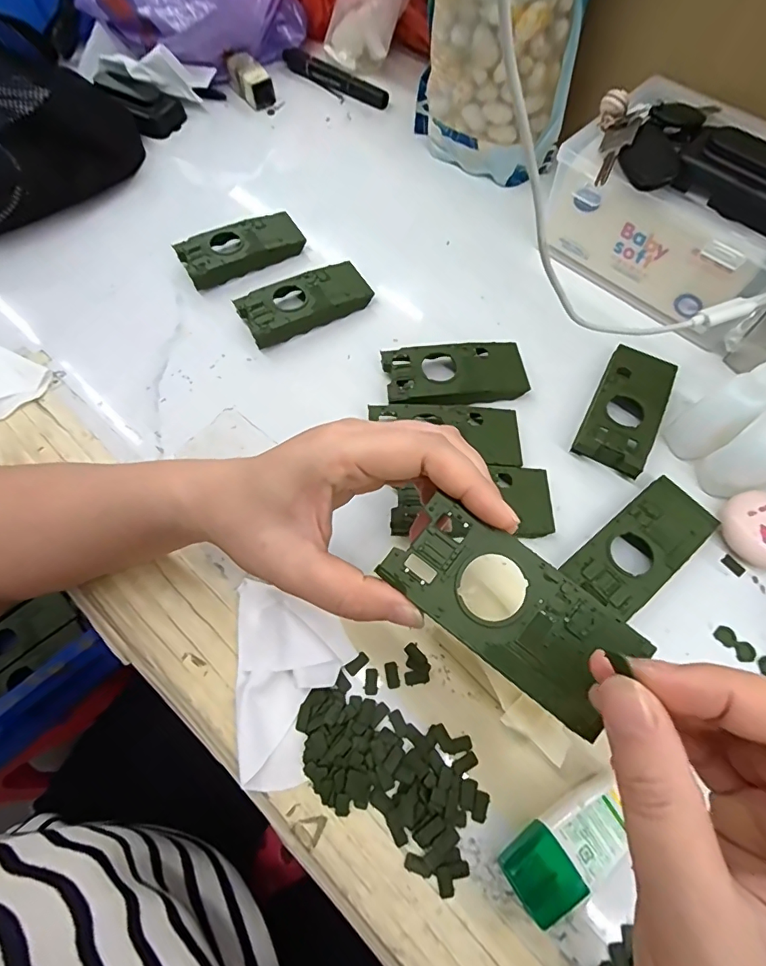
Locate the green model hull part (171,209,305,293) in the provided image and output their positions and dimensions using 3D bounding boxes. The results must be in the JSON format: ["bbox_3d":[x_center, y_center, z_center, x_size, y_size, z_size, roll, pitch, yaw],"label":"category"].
[{"bbox_3d":[-0.122,-0.204,0.418,0.103,0.020,0.044,-27,68,-11],"label":"green model hull part"}]

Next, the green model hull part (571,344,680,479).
[{"bbox_3d":[0.177,-0.057,0.344,0.046,0.015,0.108,27,69,12],"label":"green model hull part"}]

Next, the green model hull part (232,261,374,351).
[{"bbox_3d":[-0.063,-0.147,0.392,0.103,0.021,0.045,-30,68,-12],"label":"green model hull part"}]

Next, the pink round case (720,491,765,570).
[{"bbox_3d":[0.238,0.031,0.304,0.041,0.025,0.047,-33,69,-13],"label":"pink round case"}]

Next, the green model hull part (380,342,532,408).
[{"bbox_3d":[0.054,-0.078,0.359,0.103,0.019,0.054,-9,66,-3],"label":"green model hull part"}]

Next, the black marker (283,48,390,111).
[{"bbox_3d":[-0.055,-0.448,0.532,0.143,0.017,0.024,33,70,14],"label":"black marker"}]

